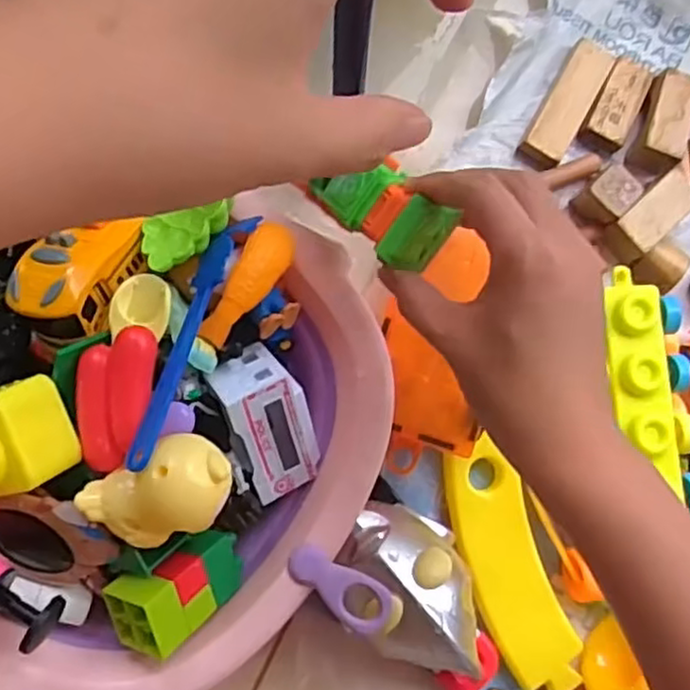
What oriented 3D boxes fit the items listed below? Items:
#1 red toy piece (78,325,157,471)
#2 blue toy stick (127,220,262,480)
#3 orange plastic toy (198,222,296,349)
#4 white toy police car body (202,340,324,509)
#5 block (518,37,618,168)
[{"bbox_3d":[-0.106,0.024,0.319,0.033,0.014,0.065,8,83,-6],"label":"red toy piece"},{"bbox_3d":[-0.073,-0.007,0.330,0.018,0.014,0.135,20,70,-5],"label":"blue toy stick"},{"bbox_3d":[-0.046,-0.030,0.342,0.022,0.018,0.068,27,82,-4],"label":"orange plastic toy"},{"bbox_3d":[-0.037,0.043,0.362,0.039,0.034,0.078,-23,118,-9],"label":"white toy police car body"},{"bbox_3d":[0.155,-0.168,0.488,0.030,0.014,0.095,30,81,-3],"label":"block"}]

